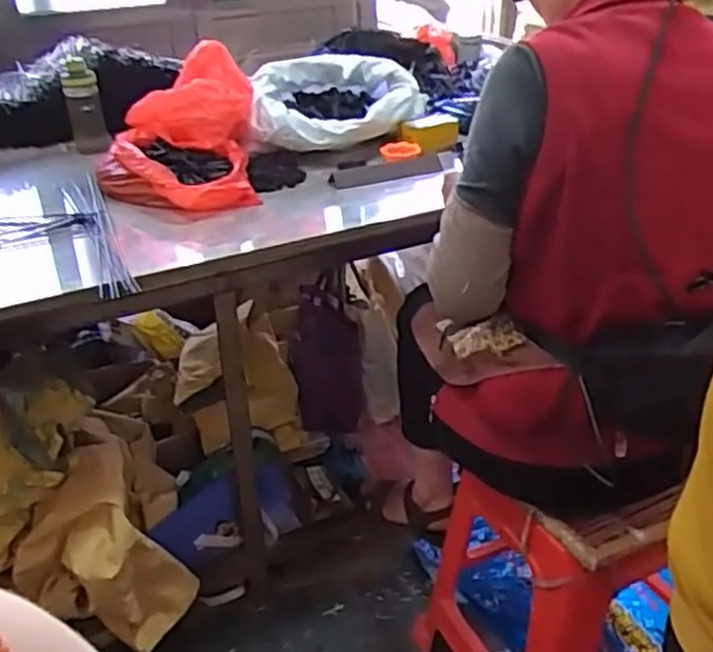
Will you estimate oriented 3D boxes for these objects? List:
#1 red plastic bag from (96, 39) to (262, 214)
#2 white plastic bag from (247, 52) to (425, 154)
[{"bbox_3d":[-0.339,-0.376,1.406,0.286,0.207,0.413,-6,30,-7],"label":"red plastic bag"},{"bbox_3d":[-0.048,-0.471,1.580,0.342,0.131,0.295,4,30,11],"label":"white plastic bag"}]

